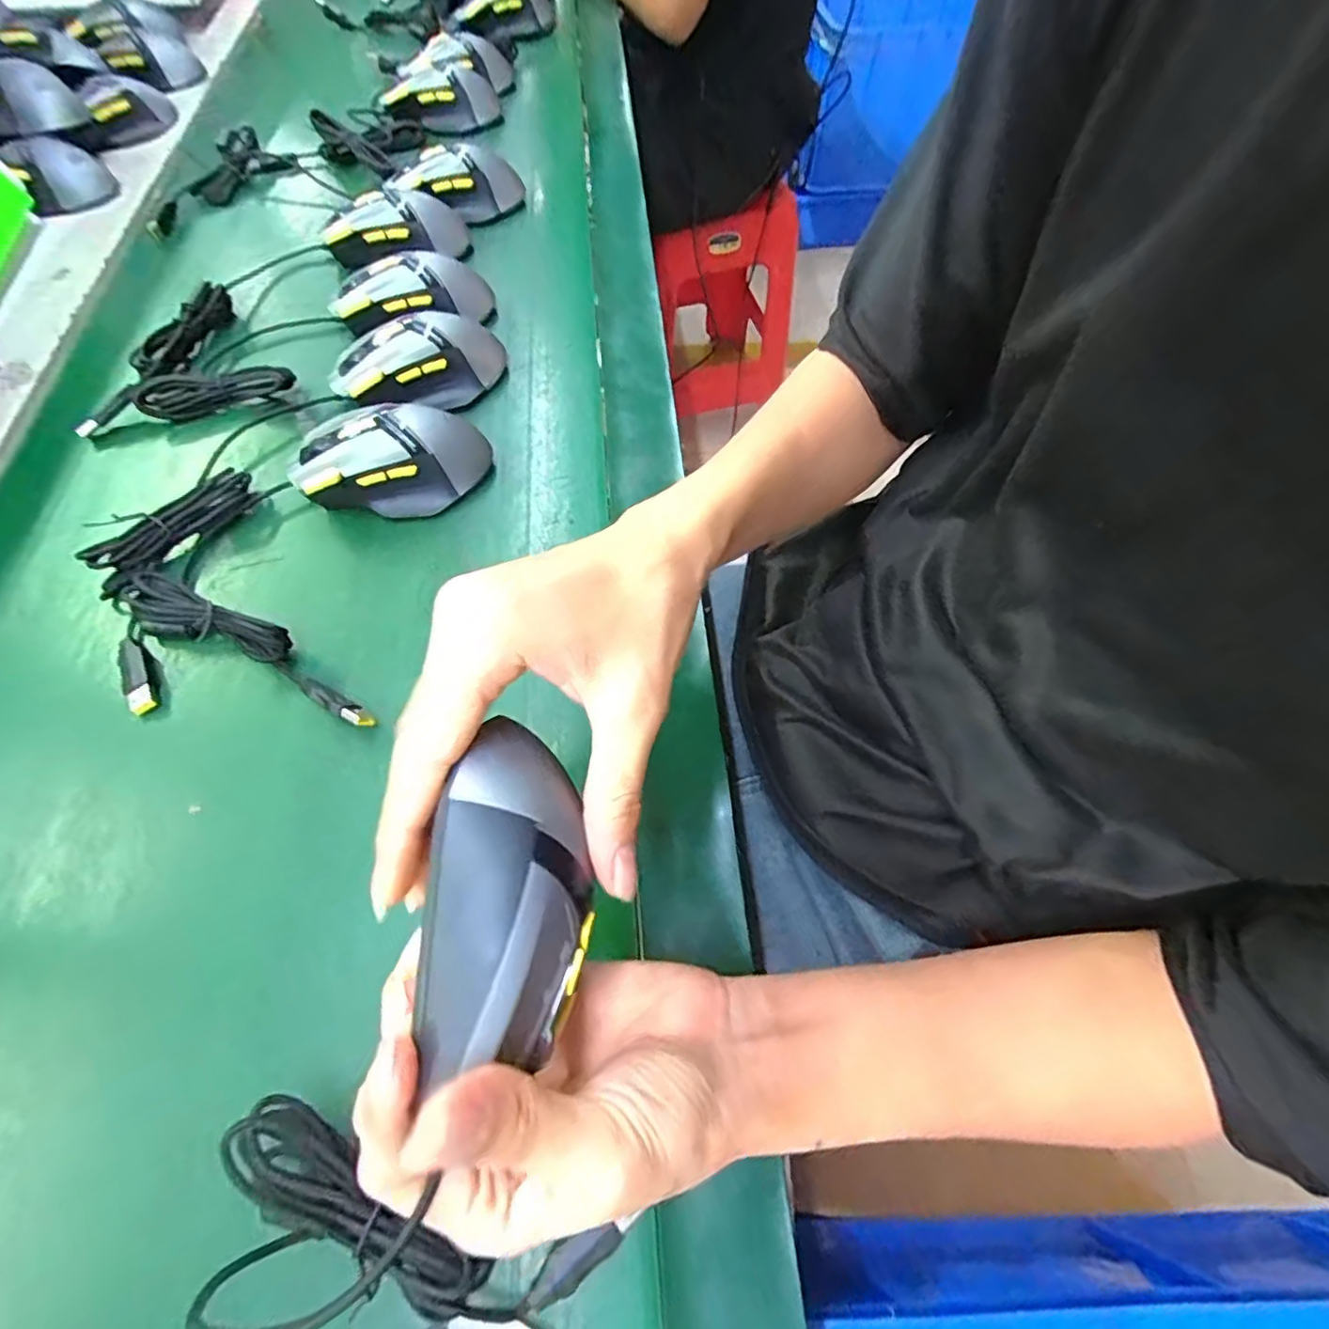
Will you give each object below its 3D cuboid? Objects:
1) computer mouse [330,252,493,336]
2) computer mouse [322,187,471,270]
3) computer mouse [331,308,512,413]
[{"bbox_3d":[-0.193,-0.284,0.474,0.120,0.039,0.061,-23,64,-15],"label":"computer mouse"},{"bbox_3d":[-0.224,-0.367,0.517,0.116,0.041,0.063,-23,63,-19],"label":"computer mouse"},{"bbox_3d":[-0.172,-0.218,0.438,0.122,0.040,0.070,-32,66,-19],"label":"computer mouse"}]

